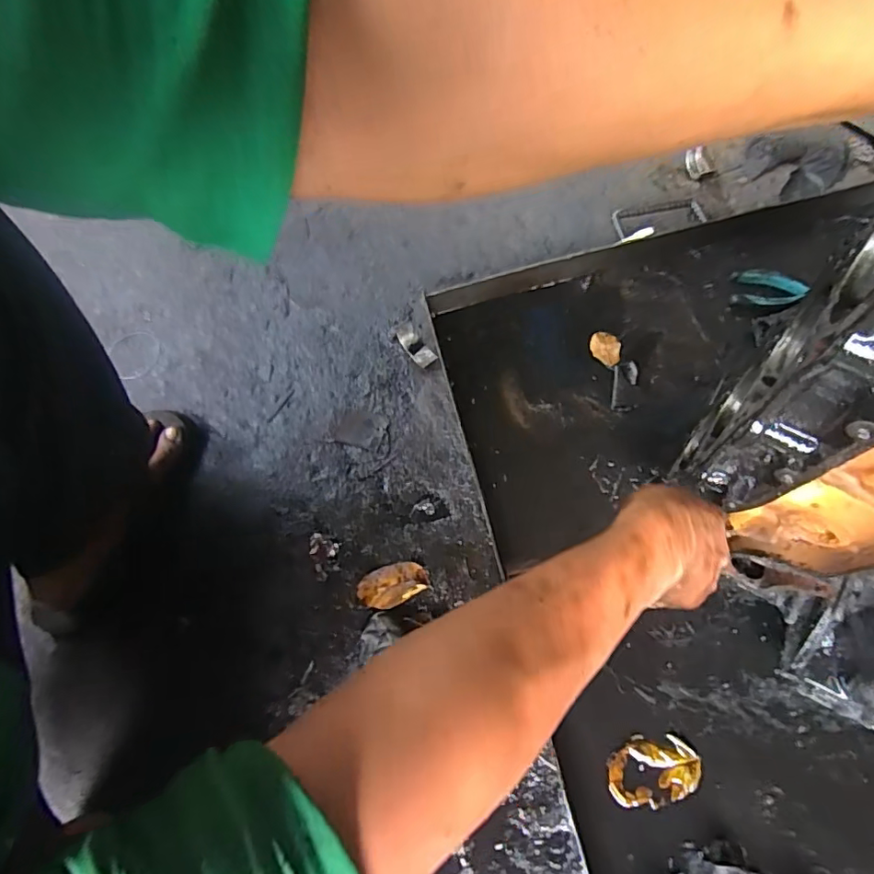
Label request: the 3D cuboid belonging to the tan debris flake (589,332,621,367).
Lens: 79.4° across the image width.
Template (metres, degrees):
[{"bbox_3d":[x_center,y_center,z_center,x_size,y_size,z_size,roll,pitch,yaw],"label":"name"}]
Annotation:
[{"bbox_3d":[0.224,-0.118,0.701,0.040,0.004,0.049,9,68,7],"label":"tan debris flake"}]

